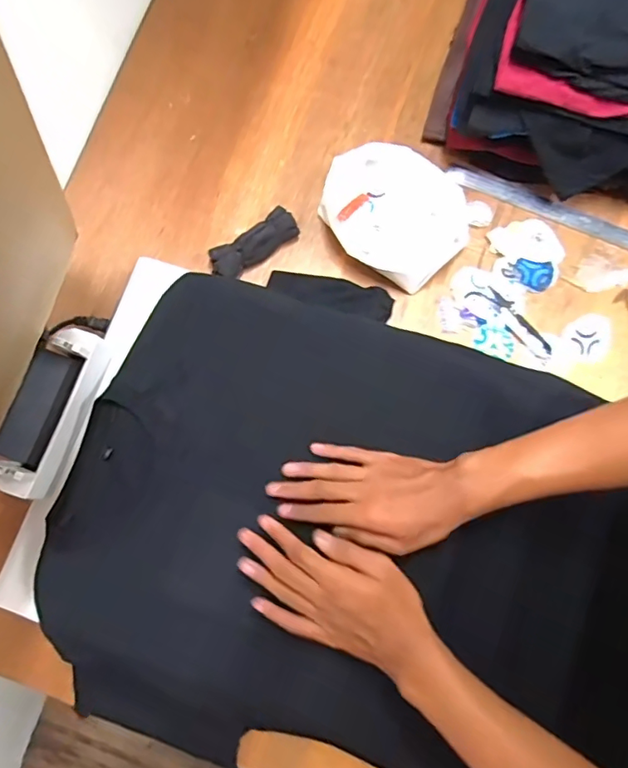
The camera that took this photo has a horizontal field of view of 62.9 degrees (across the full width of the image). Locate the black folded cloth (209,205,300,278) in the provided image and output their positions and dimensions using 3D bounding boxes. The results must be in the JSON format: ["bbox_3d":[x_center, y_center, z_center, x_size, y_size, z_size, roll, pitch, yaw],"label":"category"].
[{"bbox_3d":[-0.081,-0.184,0.692,0.127,0.035,0.046,-35,78,-7],"label":"black folded cloth"}]

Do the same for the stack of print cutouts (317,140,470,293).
[{"bbox_3d":[0.106,-0.234,0.691,0.196,0.048,0.153,39,80,10],"label":"stack of print cutouts"}]

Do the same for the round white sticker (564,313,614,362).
[{"bbox_3d":[0.364,-0.063,0.678,0.057,0.004,0.068,41,79,11],"label":"round white sticker"}]

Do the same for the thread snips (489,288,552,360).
[{"bbox_3d":[0.272,-0.080,0.681,0.026,0.006,0.112,-34,78,-7],"label":"thread snips"}]

